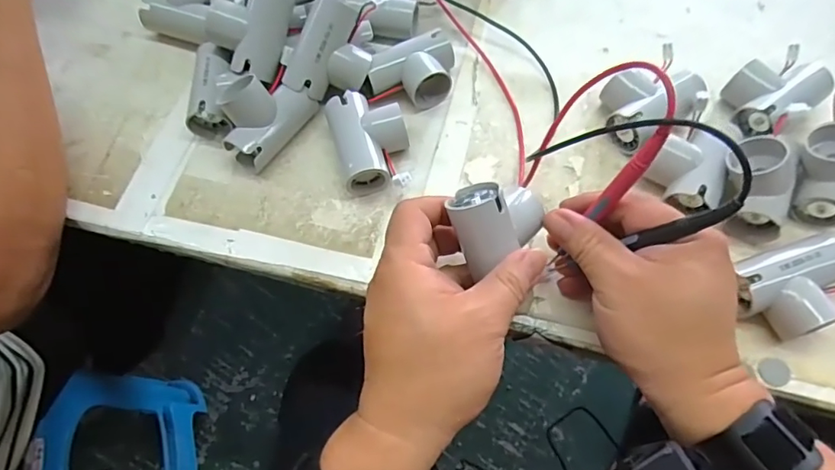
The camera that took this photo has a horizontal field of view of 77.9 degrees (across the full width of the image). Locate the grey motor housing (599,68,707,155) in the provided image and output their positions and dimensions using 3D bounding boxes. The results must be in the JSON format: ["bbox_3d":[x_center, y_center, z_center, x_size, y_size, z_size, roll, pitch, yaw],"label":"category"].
[{"bbox_3d":[0.176,-0.102,0.400,0.076,0.036,0.060,-31,67,-13],"label":"grey motor housing"}]

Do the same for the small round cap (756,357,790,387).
[{"bbox_3d":[0.225,0.086,0.326,0.018,0.004,0.018,-1,63,1],"label":"small round cap"}]

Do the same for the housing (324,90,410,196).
[{"bbox_3d":[-0.034,-0.073,0.393,0.057,0.032,0.076,-15,64,-6],"label":"housing"}]

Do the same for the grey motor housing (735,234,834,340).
[{"bbox_3d":[0.239,0.036,0.331,0.071,0.035,0.052,-18,64,-7],"label":"grey motor housing"}]

